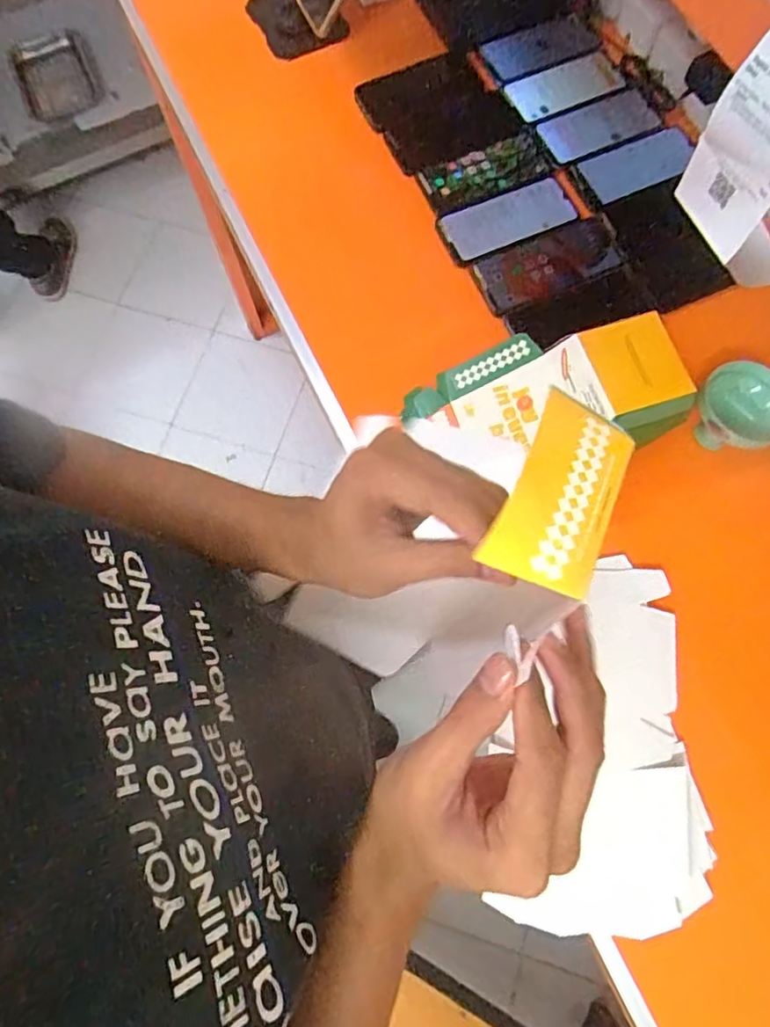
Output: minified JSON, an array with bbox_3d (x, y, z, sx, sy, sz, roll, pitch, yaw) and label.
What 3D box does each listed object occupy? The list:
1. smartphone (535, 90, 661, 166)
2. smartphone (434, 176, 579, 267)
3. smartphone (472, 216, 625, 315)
[{"bbox_3d":[0.268,-0.494,0.770,0.163,0.016,0.073,-26,81,-13],"label":"smartphone"},{"bbox_3d":[0.147,-0.356,0.730,0.163,0.014,0.077,-22,75,-5],"label":"smartphone"},{"bbox_3d":[0.197,-0.296,0.721,0.177,0.013,0.068,-22,90,-6],"label":"smartphone"}]

